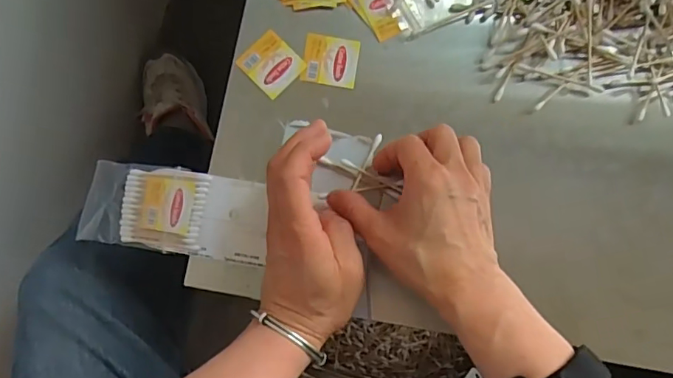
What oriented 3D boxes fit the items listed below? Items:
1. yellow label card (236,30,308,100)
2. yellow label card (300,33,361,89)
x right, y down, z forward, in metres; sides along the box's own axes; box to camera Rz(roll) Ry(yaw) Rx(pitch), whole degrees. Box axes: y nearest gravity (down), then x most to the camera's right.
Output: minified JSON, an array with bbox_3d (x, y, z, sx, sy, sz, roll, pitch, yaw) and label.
[{"bbox_3d":[-0.052,-0.100,0.412,0.043,0.004,0.040,43,84,3],"label":"yellow label card"},{"bbox_3d":[-0.004,-0.104,0.416,0.044,0.004,0.040,10,83,-1],"label":"yellow label card"}]

